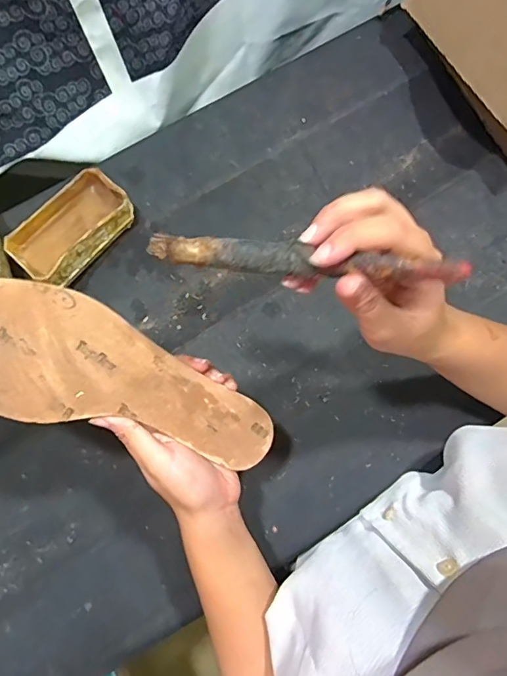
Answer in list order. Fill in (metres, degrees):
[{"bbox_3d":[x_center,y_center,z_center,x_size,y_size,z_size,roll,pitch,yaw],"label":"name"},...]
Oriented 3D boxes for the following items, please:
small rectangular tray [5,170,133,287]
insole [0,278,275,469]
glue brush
[{"bbox_3d":[-0.190,-0.114,0.507,0.079,0.040,0.128,41,79,11],"label":"small rectangular tray"},{"bbox_3d":[-0.089,0.030,0.325,0.234,0.020,0.082,24,75,-19],"label":"insole"},{"bbox_3d":[0.022,-0.039,0.239,0.157,0.012,0.018,7,75,11],"label":"glue brush"}]

